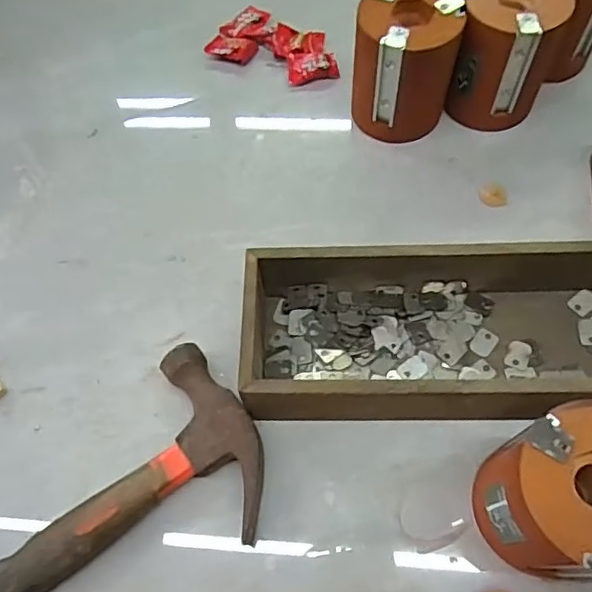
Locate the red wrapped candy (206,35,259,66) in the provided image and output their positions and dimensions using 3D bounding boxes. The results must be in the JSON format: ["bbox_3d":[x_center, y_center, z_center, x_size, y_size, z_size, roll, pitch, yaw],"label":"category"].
[{"bbox_3d":[-0.061,-0.236,0.537,0.046,0.014,0.030,18,66,12],"label":"red wrapped candy"}]

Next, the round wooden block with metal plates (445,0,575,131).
[{"bbox_3d":[0.167,-0.196,0.455,0.072,0.099,0.075,-1,63,2],"label":"round wooden block with metal plates"}]

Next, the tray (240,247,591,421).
[{"bbox_3d":[0.108,0.024,0.372,0.274,0.066,0.113,-2,63,2],"label":"tray"}]

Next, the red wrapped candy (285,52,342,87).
[{"bbox_3d":[0.016,-0.210,0.520,0.046,0.019,0.026,-7,63,-1],"label":"red wrapped candy"}]

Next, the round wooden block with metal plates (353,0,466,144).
[{"bbox_3d":[0.087,-0.183,0.456,0.077,0.102,0.073,-1,63,2],"label":"round wooden block with metal plates"}]

